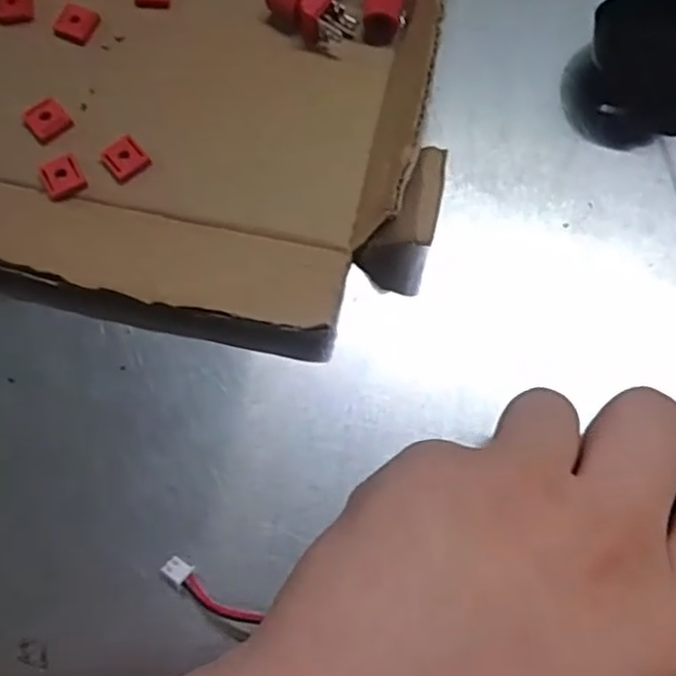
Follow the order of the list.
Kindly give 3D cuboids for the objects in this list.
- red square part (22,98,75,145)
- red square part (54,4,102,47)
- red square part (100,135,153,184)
[{"bbox_3d":[-0.103,-0.077,0.240,0.014,0.004,0.013,-39,76,-9],"label":"red square part"},{"bbox_3d":[-0.098,-0.117,0.254,0.013,0.004,0.015,19,75,8],"label":"red square part"},{"bbox_3d":[-0.074,-0.062,0.237,0.014,0.004,0.014,-43,76,-10],"label":"red square part"}]

